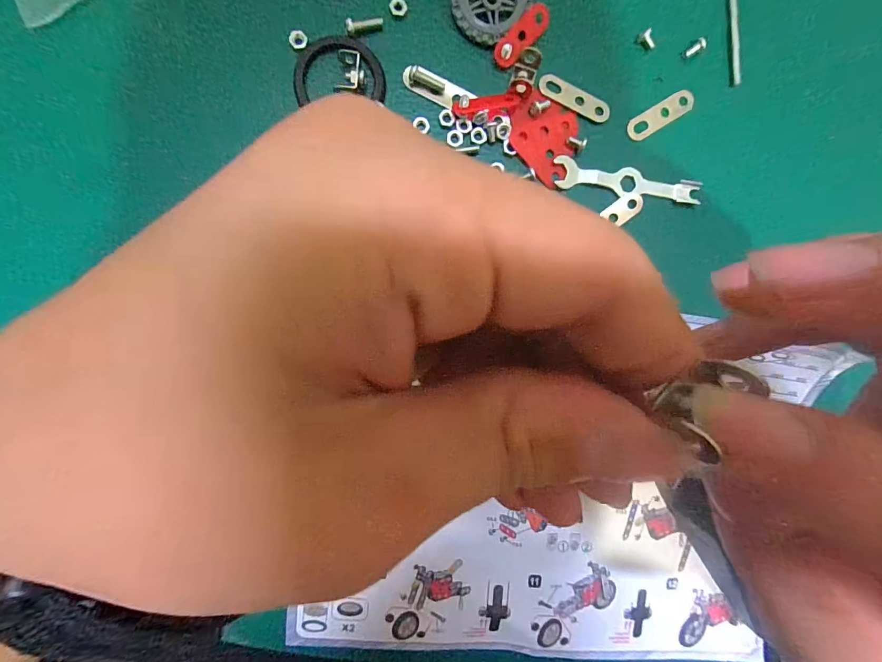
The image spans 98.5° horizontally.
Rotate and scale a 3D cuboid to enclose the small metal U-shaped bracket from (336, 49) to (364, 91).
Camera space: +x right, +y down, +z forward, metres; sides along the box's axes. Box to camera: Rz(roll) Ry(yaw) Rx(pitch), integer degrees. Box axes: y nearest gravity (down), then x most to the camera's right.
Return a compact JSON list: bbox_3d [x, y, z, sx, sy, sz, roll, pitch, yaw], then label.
[{"bbox_3d":[-0.037,-0.106,0.155,0.010,0.007,0.016,9,92,-7],"label":"small metal U-shaped bracket"}]

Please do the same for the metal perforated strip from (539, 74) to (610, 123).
[{"bbox_3d":[0.059,-0.102,0.166,0.034,0.004,0.009,25,91,-4],"label":"metal perforated strip"}]

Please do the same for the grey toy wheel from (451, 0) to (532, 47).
[{"bbox_3d":[0.021,-0.140,0.159,0.029,0.004,0.034,42,90,-4],"label":"grey toy wheel"}]

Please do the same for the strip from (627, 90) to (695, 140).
[{"bbox_3d":[0.099,-0.097,0.170,0.033,0.004,0.010,-32,94,-2],"label":"strip"}]

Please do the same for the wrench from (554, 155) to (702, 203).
[{"bbox_3d":[0.084,-0.067,0.170,0.066,0.004,0.012,6,92,-4],"label":"wrench"}]

